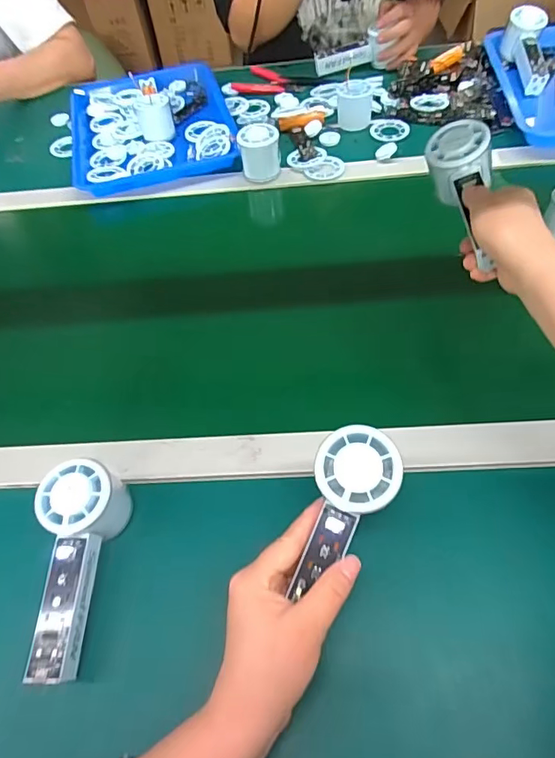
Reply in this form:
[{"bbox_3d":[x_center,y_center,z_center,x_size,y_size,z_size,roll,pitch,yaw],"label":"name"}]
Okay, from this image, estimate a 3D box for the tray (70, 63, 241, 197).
[{"bbox_3d":[-0.214,-0.428,0.790,0.258,0.048,0.335,-15,54,-5],"label":"tray"}]

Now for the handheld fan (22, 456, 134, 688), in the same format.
[{"bbox_3d":[-0.158,0.144,0.375,0.051,0.058,0.151,0,69,6],"label":"handheld fan"}]

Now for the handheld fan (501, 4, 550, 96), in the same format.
[{"bbox_3d":[0.399,-0.513,0.758,0.057,0.045,0.149,-5,78,2],"label":"handheld fan"}]

